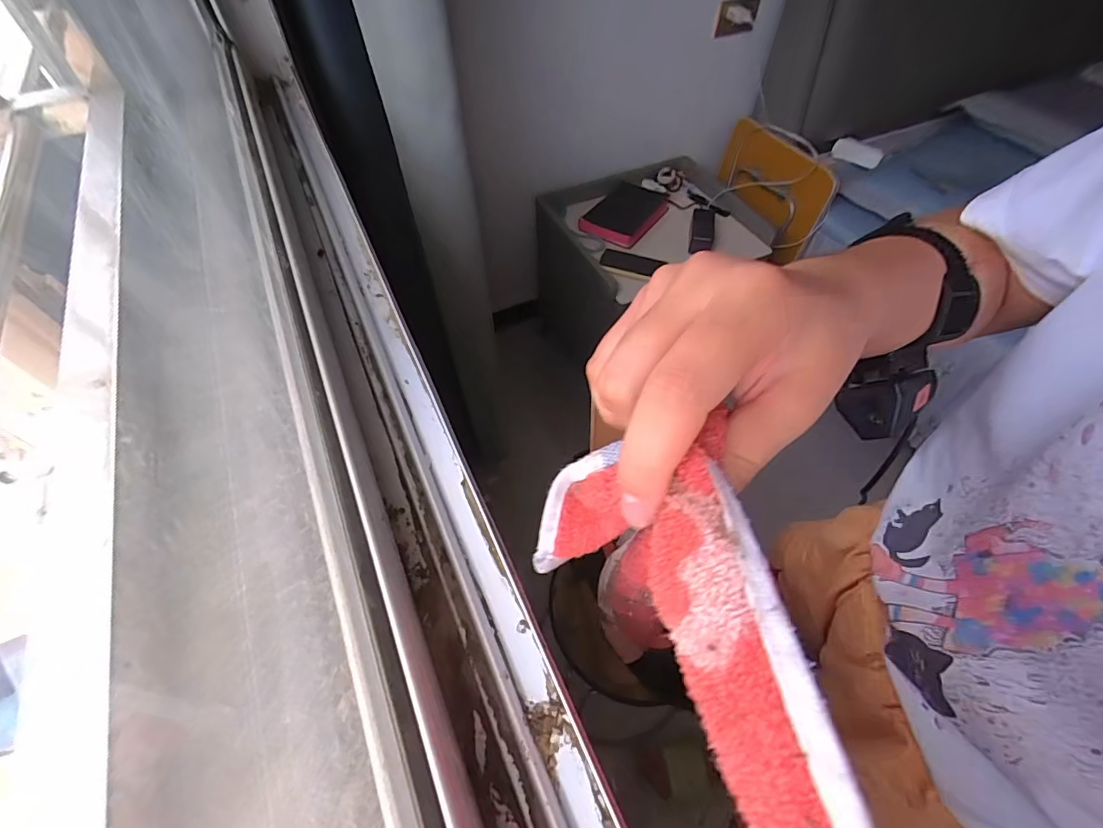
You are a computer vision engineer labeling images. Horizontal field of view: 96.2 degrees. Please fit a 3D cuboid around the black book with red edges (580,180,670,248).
[{"bbox_3d":[0.190,-0.528,1.281,0.164,0.035,0.246,27,60,18],"label":"black book with red edges"}]

